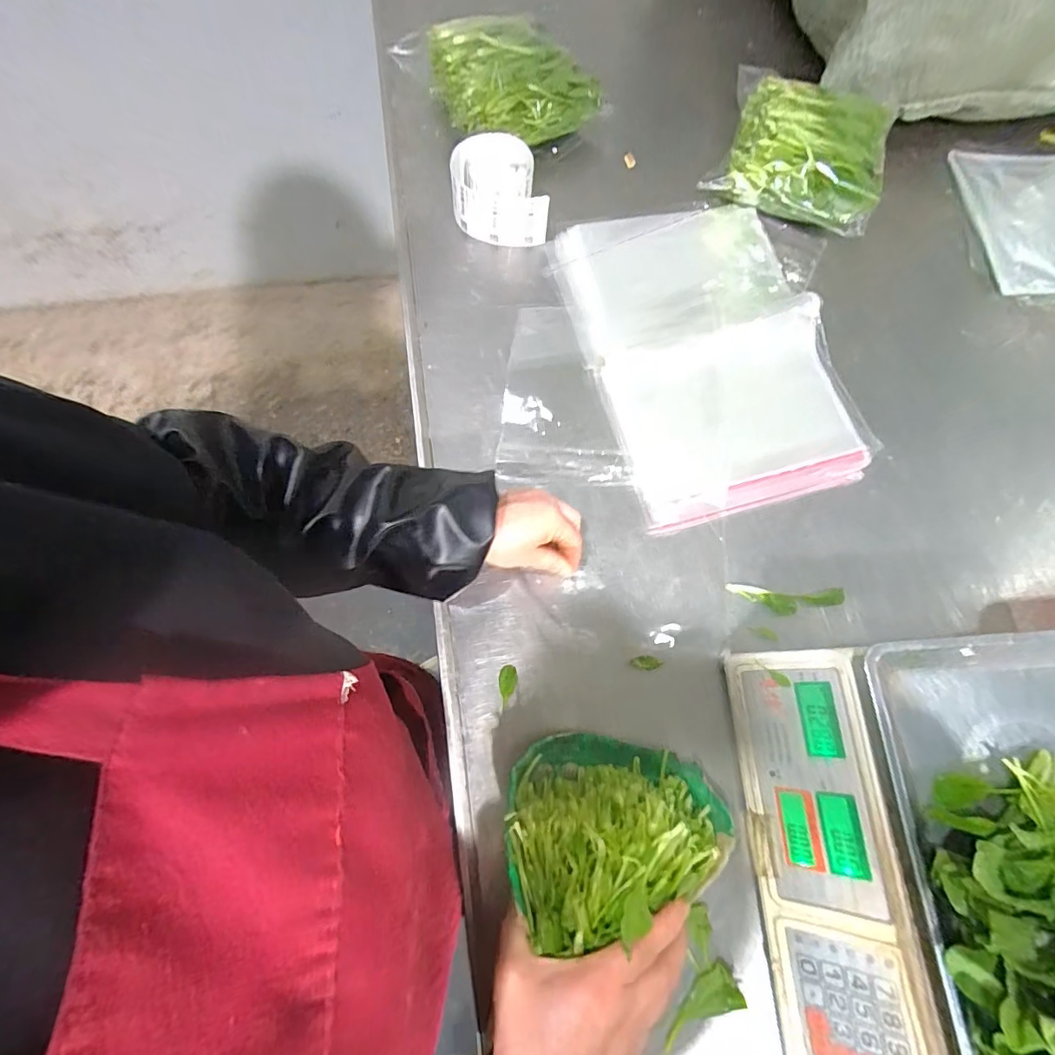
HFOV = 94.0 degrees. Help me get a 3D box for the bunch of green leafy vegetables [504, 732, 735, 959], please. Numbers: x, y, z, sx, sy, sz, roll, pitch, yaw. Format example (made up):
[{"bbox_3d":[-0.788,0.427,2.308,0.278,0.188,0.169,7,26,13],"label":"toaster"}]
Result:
[{"bbox_3d":[0.067,0.218,0.374,0.165,0.106,0.111,-13,74,-6],"label":"bunch of green leafy vegetables"}]

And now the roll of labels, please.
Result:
[{"bbox_3d":[-0.035,-0.405,0.592,0.111,0.064,0.098,-3,74,-3],"label":"roll of labels"}]

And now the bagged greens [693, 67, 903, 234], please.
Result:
[{"bbox_3d":[0.338,-0.465,0.613,0.199,0.093,0.149,20,74,3],"label":"bagged greens"}]

